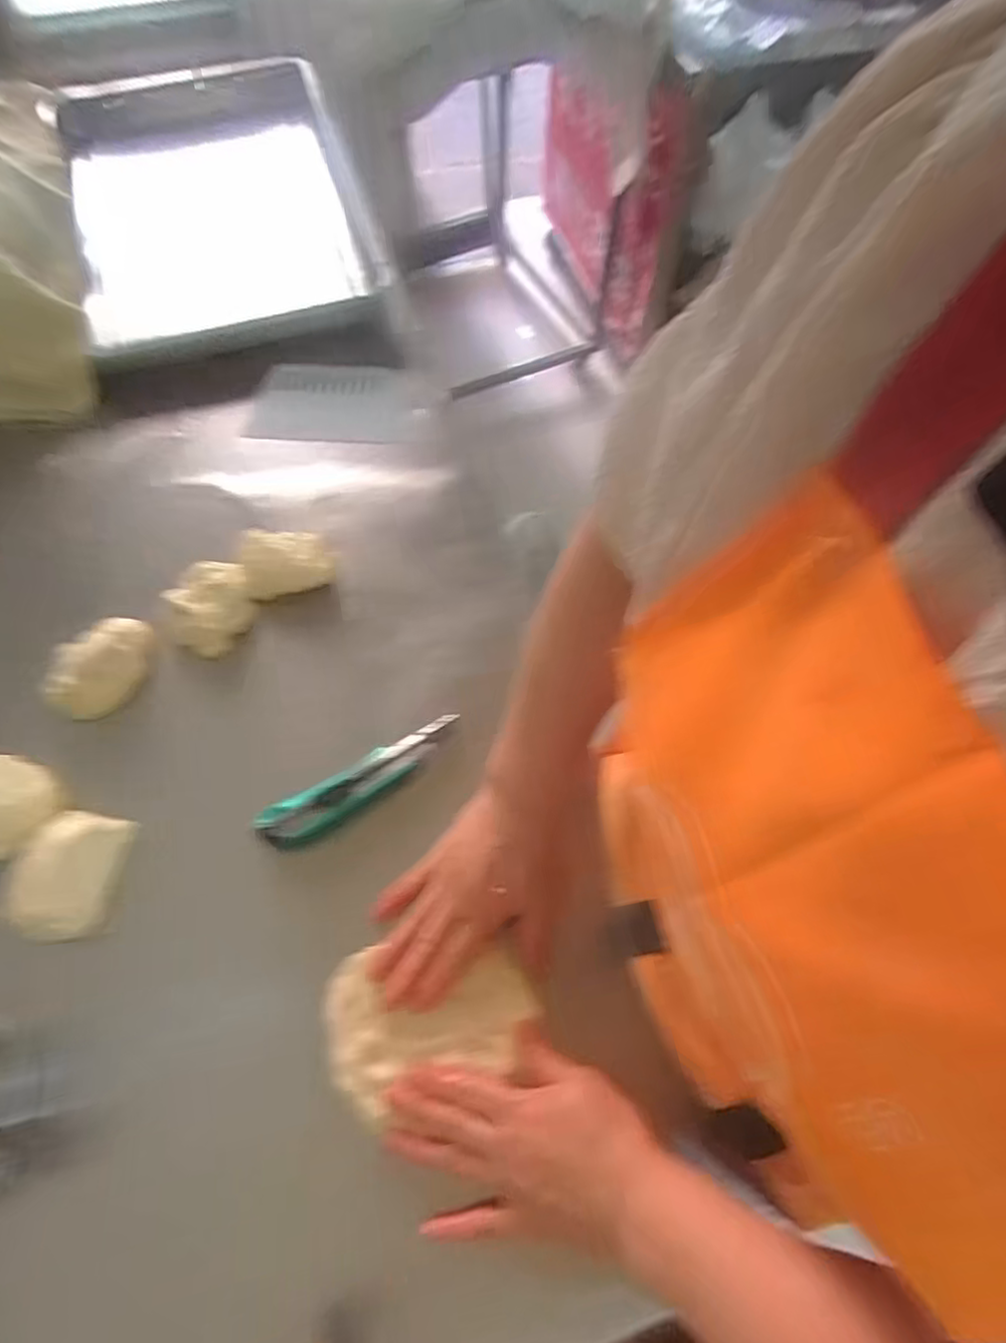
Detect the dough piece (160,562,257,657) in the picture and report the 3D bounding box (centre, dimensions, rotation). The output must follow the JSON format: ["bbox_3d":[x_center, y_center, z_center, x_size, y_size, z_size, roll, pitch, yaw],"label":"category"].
[{"bbox_3d":[-0.268,-0.059,0.612,0.074,0.036,0.078,1,62,-1],"label":"dough piece"}]

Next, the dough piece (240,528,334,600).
[{"bbox_3d":[-0.204,-0.105,0.637,0.083,0.037,0.063,-15,64,-9],"label":"dough piece"}]

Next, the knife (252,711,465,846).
[{"bbox_3d":[-0.112,0.091,0.545,0.174,0.013,0.042,-29,67,-16],"label":"knife"}]

